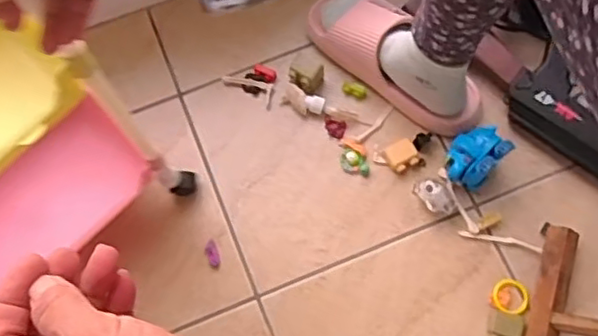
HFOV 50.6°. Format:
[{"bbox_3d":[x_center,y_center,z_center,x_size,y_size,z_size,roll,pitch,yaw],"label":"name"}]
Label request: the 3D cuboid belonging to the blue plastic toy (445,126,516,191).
[{"bbox_3d":[0.224,-0.014,0.811,0.063,0.055,0.080,39,77,14],"label":"blue plastic toy"}]

